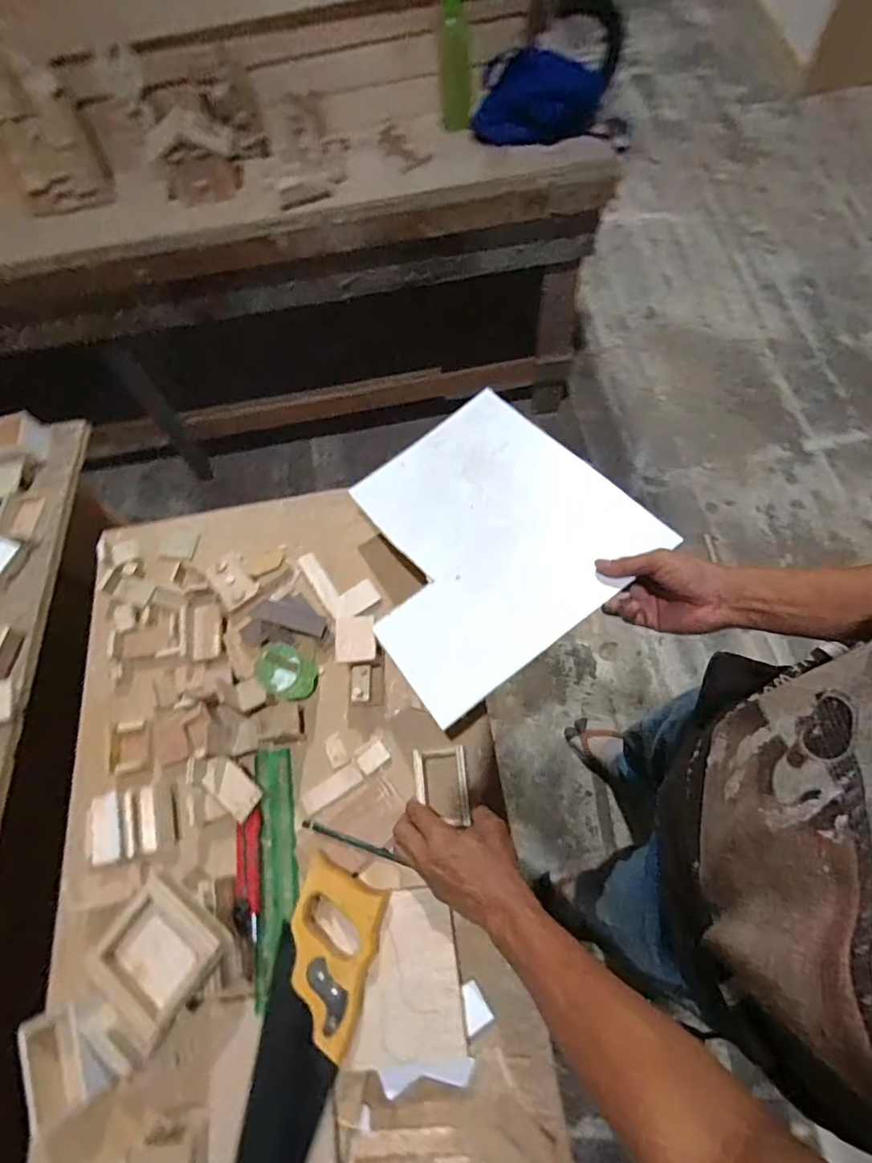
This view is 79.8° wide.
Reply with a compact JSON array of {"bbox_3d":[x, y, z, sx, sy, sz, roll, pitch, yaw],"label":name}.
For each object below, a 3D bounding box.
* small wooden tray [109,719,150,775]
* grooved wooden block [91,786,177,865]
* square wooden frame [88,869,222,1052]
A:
[{"bbox_3d":[-0.374,0.203,0.639,0.041,0.010,0.061,-15,67,1],"label":"small wooden tray"},{"bbox_3d":[-0.347,0.275,0.599,0.079,0.025,0.072,-13,65,-6],"label":"grooved wooden block"},{"bbox_3d":[-0.264,0.351,0.487,0.103,0.024,0.101,31,75,17],"label":"square wooden frame"}]

